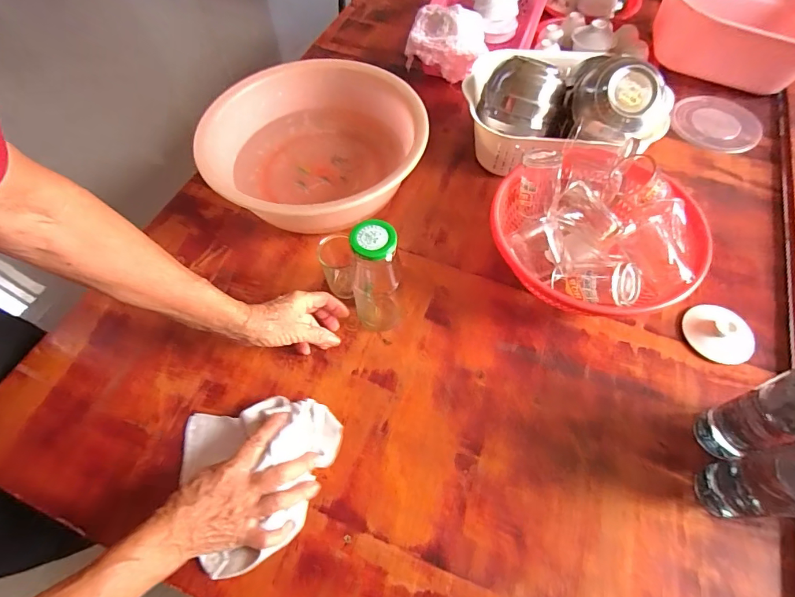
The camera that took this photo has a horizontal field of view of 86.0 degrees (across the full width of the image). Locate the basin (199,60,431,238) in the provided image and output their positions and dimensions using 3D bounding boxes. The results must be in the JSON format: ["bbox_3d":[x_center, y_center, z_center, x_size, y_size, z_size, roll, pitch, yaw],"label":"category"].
[{"bbox_3d":[-0.119,-0.227,0.664,0.313,0.115,0.320,-1,58,1],"label":"basin"}]

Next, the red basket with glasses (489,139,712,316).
[{"bbox_3d":[0.238,-0.078,0.557,0.228,0.121,0.248,-1,58,1],"label":"red basket with glasses"}]

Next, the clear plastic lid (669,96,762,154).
[{"bbox_3d":[0.571,-0.317,0.765,0.143,0.016,0.154,24,62,16],"label":"clear plastic lid"}]

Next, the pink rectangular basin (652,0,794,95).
[{"bbox_3d":[0.640,-0.517,0.807,0.308,0.114,0.267,22,61,15],"label":"pink rectangular basin"}]

